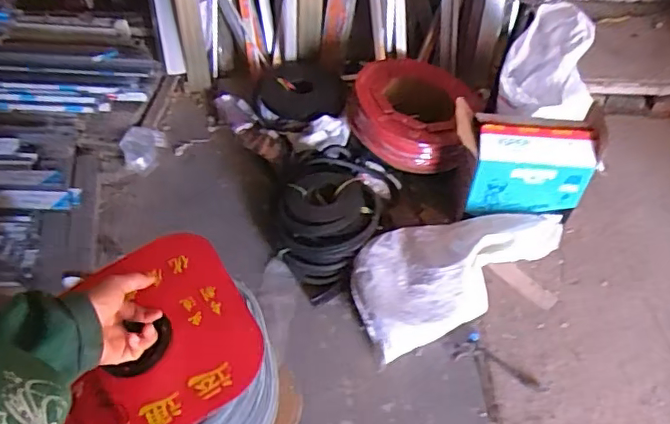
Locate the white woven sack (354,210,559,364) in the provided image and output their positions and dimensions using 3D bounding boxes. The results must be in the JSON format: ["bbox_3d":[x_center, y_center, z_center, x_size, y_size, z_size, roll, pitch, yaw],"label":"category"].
[{"bbox_3d":[0.412,0.161,1.840,0.762,0.198,0.363,-21,54,-17],"label":"white woven sack"}]

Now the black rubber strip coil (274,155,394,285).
[{"bbox_3d":[-0.013,-0.007,1.963,0.353,0.178,0.520,9,51,6],"label":"black rubber strip coil"}]

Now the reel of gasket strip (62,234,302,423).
[{"bbox_3d":[-0.219,0.207,0.753,0.238,0.192,0.271,-33,56,-23],"label":"reel of gasket strip"}]

